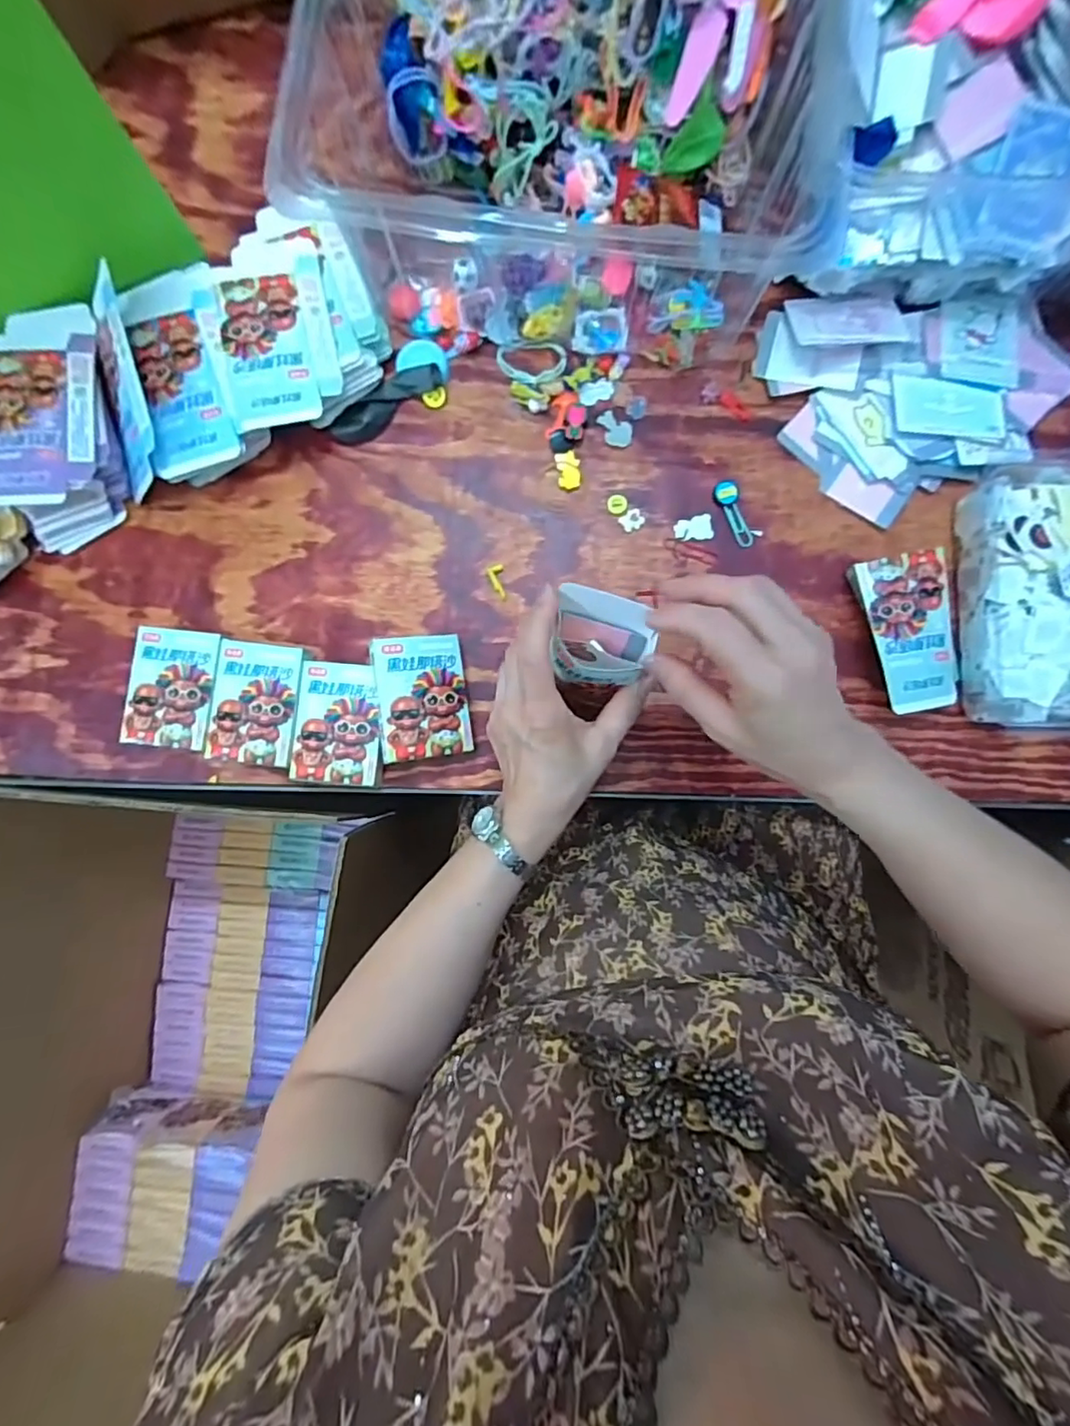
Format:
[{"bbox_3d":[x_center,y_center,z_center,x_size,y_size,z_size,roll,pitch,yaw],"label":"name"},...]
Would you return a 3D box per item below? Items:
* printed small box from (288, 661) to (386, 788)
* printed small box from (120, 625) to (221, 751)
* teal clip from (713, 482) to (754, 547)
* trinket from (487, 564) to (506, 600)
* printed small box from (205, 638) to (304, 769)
[{"bbox_3d":[-0.149,0.009,0.470,0.066,0.028,0.092,4,87,0],"label":"printed small box"},{"bbox_3d":[-0.280,-0.019,0.473,0.066,0.027,0.091,6,87,1],"label":"printed small box"},{"bbox_3d":[0.163,-0.163,0.491,0.022,0.008,0.056,-21,87,-1],"label":"teal clip"},{"bbox_3d":[-0.031,-0.105,0.486,0.014,0.005,0.029,-6,87,0],"label":"trinket"},{"bbox_3d":[-0.214,-0.007,0.471,0.064,0.028,0.092,6,87,1],"label":"printed small box"}]

